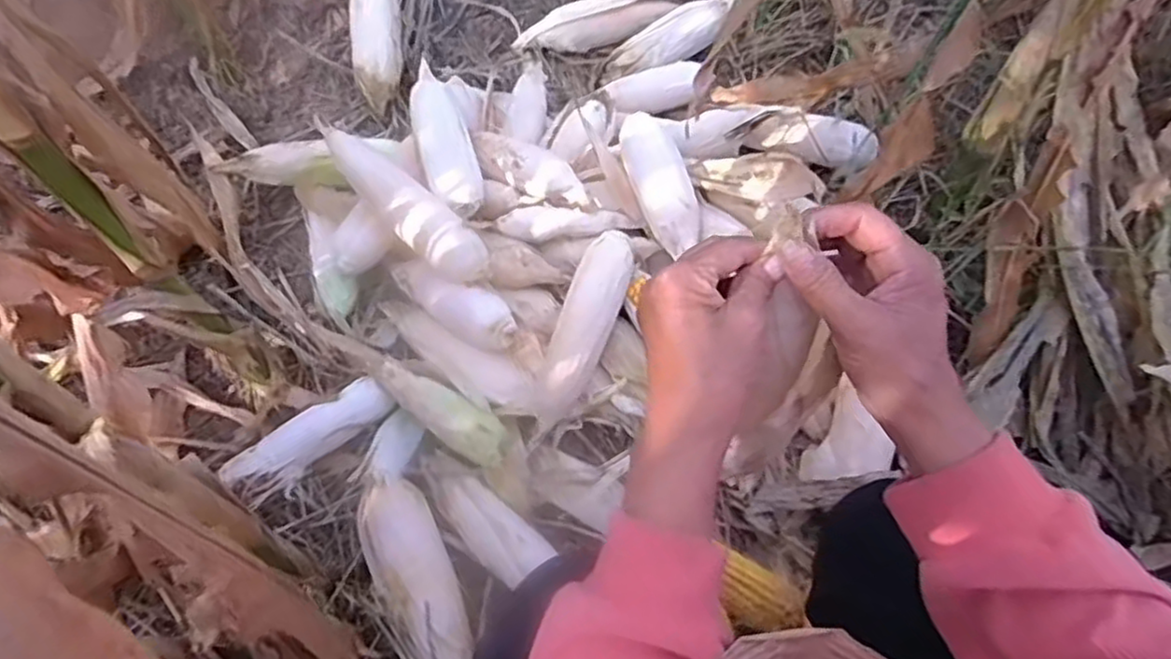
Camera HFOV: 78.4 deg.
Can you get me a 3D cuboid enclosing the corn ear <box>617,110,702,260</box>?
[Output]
[{"bbox_3d":[0.091,-0.172,0.844,0.066,0.057,0.204,-14,61,-3],"label":"corn ear"}]

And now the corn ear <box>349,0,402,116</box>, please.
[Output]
[{"bbox_3d":[-0.306,-0.424,1.059,0.075,0.054,0.233,-10,61,-1],"label":"corn ear"}]

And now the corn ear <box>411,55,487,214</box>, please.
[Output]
[{"bbox_3d":[-0.178,-0.239,0.893,0.065,0.049,0.225,-17,62,-5],"label":"corn ear"}]

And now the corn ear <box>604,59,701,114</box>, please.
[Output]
[{"bbox_3d":[0.096,-0.327,0.992,0.138,0.053,0.070,-17,62,-5],"label":"corn ear"}]

